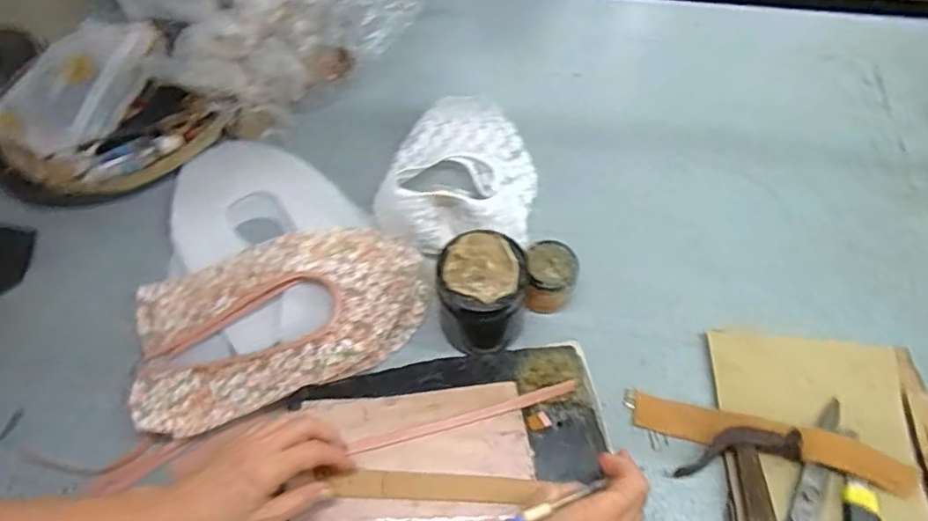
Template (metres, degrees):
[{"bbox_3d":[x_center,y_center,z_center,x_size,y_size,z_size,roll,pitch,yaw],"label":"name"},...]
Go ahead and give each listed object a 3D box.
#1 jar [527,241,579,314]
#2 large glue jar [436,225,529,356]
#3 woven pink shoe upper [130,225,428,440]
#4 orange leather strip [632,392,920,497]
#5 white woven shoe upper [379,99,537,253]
[{"bbox_3d":[0.094,0.017,0.661,0.055,0.068,0.057,0,58,0],"label":"jar"},{"bbox_3d":[0.019,0.036,0.620,0.086,0.118,0.087,0,58,0],"label":"large glue jar"},{"bbox_3d":[-0.197,0.064,0.665,0.310,0.043,0.187,-18,60,-10],"label":"woven pink shoe upper"},{"bbox_3d":[0.297,0.173,0.582,0.254,0.024,0.041,15,59,9],"label":"orange leather strip"},{"bbox_3d":[-0.007,-0.110,0.721,0.183,0.089,0.196,6,58,4],"label":"white woven shoe upper"}]

